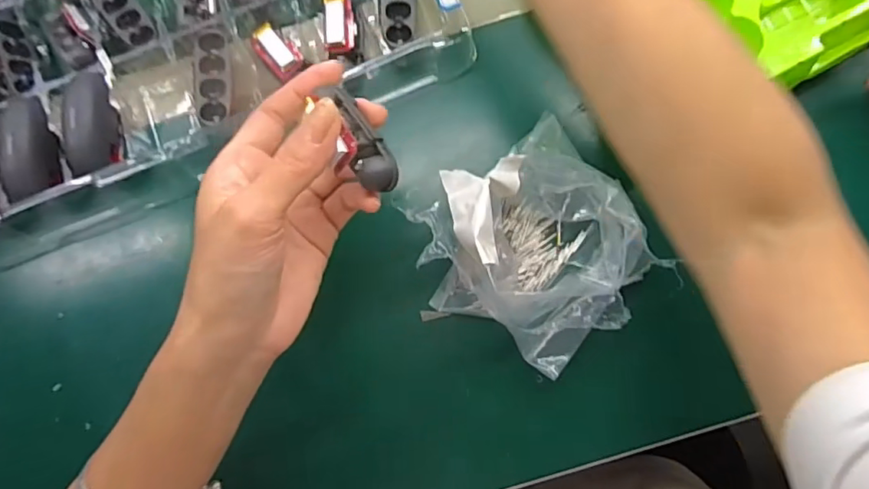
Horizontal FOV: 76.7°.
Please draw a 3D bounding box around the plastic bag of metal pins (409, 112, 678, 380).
[{"bbox_3d":[0.059,0.005,0.333,0.136,0.042,0.134,-35,85,0],"label":"plastic bag of metal pins"}]

